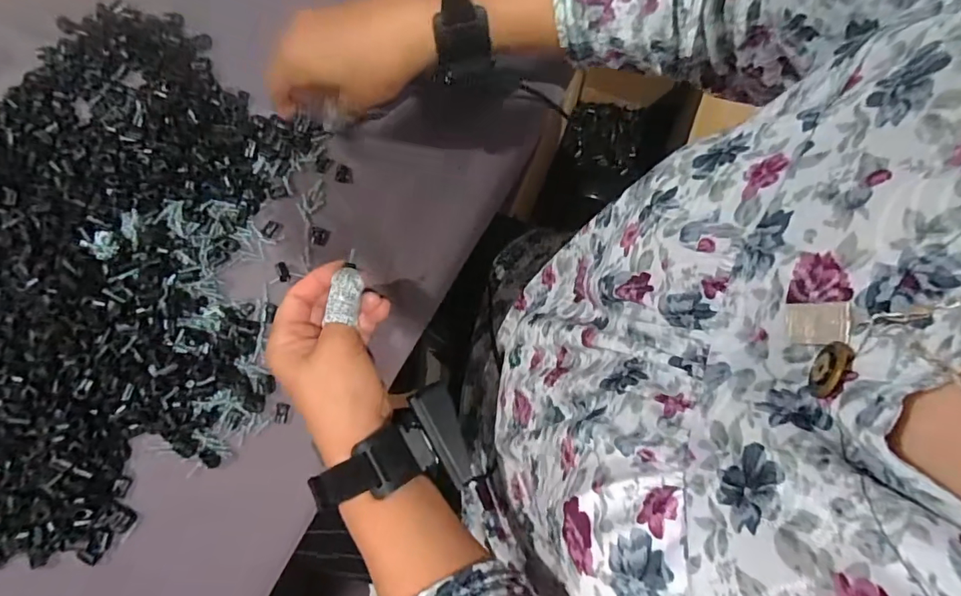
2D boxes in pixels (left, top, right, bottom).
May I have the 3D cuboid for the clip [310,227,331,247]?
[{"bbox_3d":[-0.131,-0.050,0.392,0.015,0.004,0.014,14,80,3],"label":"clip"}]

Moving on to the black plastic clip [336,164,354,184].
[{"bbox_3d":[-0.113,-0.104,0.402,0.014,0.004,0.016,3,79,1],"label":"black plastic clip"}]

